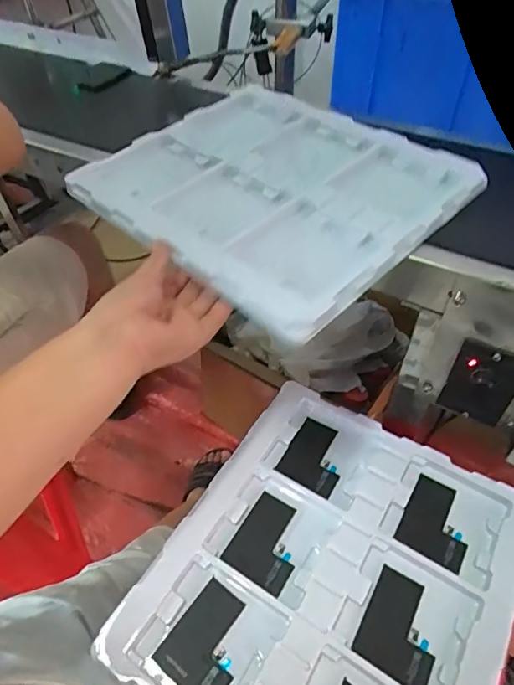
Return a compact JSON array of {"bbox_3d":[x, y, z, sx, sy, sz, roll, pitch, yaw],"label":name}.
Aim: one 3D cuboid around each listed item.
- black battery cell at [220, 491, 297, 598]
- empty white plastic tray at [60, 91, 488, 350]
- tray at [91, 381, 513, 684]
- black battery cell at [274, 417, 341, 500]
[{"bbox_3d":[0.012,0.185,0.440,0.059,0.004,0.076,24,52,22],"label":"black battery cell"},{"bbox_3d":[0.017,-0.157,0.453,0.311,0.033,0.272,34,57,28],"label":"empty white plastic tray"},{"bbox_3d":[0.067,0.202,0.416,0.277,0.019,0.314,25,53,22],"label":"tray"},{"bbox_3d":[0.063,0.119,0.495,0.061,0.005,0.072,24,52,22],"label":"black battery cell"}]

